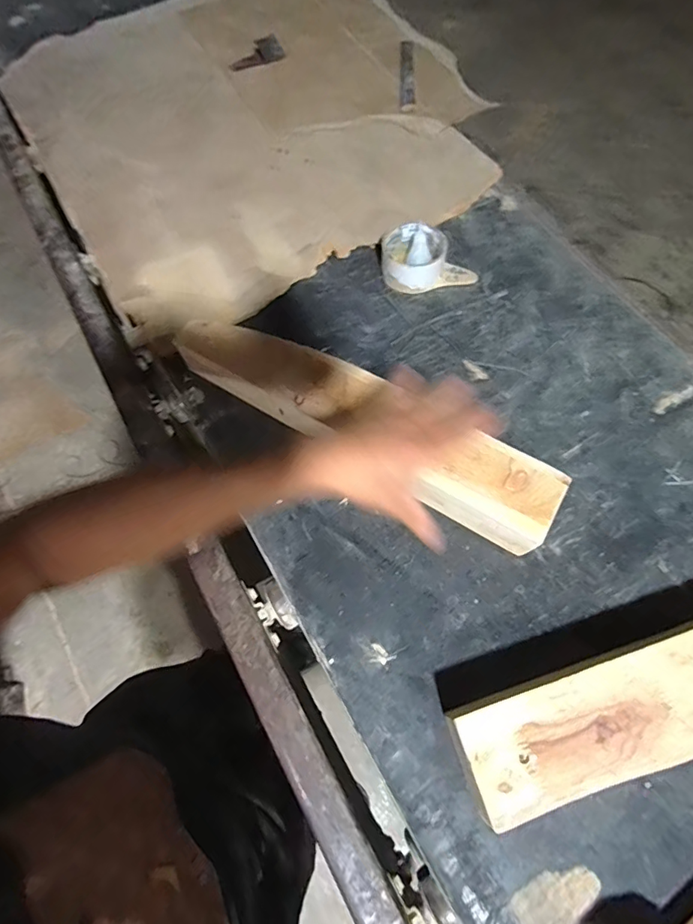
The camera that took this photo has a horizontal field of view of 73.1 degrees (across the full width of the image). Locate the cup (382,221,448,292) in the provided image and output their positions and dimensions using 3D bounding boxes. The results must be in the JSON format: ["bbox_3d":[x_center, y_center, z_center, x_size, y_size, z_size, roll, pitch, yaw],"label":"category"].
[{"bbox_3d":[0.090,-0.276,0.630,0.083,0.041,0.081,0,69,-1],"label":"cup"}]

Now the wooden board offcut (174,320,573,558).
[{"bbox_3d":[0.014,-0.043,0.522,0.441,0.062,0.089,28,71,9],"label":"wooden board offcut"}]

